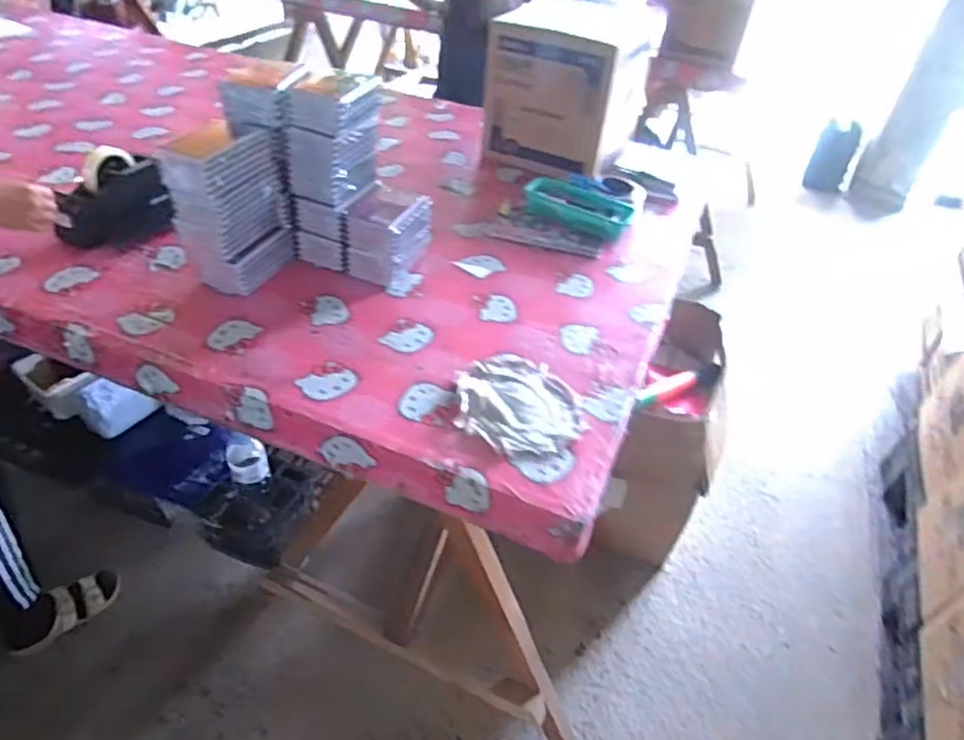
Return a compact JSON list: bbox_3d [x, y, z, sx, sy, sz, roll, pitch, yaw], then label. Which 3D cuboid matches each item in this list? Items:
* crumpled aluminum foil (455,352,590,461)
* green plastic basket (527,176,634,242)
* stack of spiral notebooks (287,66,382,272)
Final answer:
[{"bbox_3d":[0.045,0.043,0.892,0.165,0.018,0.190,-15,42,-24],"label":"crumpled aluminum foil"},{"bbox_3d":[0.199,-0.332,1.319,0.226,0.051,0.106,17,39,14],"label":"green plastic basket"},{"bbox_3d":[-0.246,-0.336,1.092,0.119,0.315,0.131,16,41,11],"label":"stack of spiral notebooks"}]

